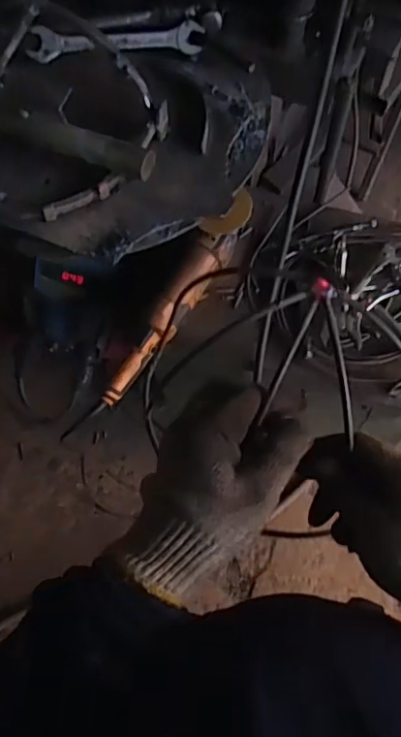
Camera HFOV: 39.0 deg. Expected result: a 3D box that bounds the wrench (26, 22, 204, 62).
[{"bbox_3d":[-0.102,-0.405,0.704,0.215,0.015,0.039,-8,104,-7],"label":"wrench"}]

